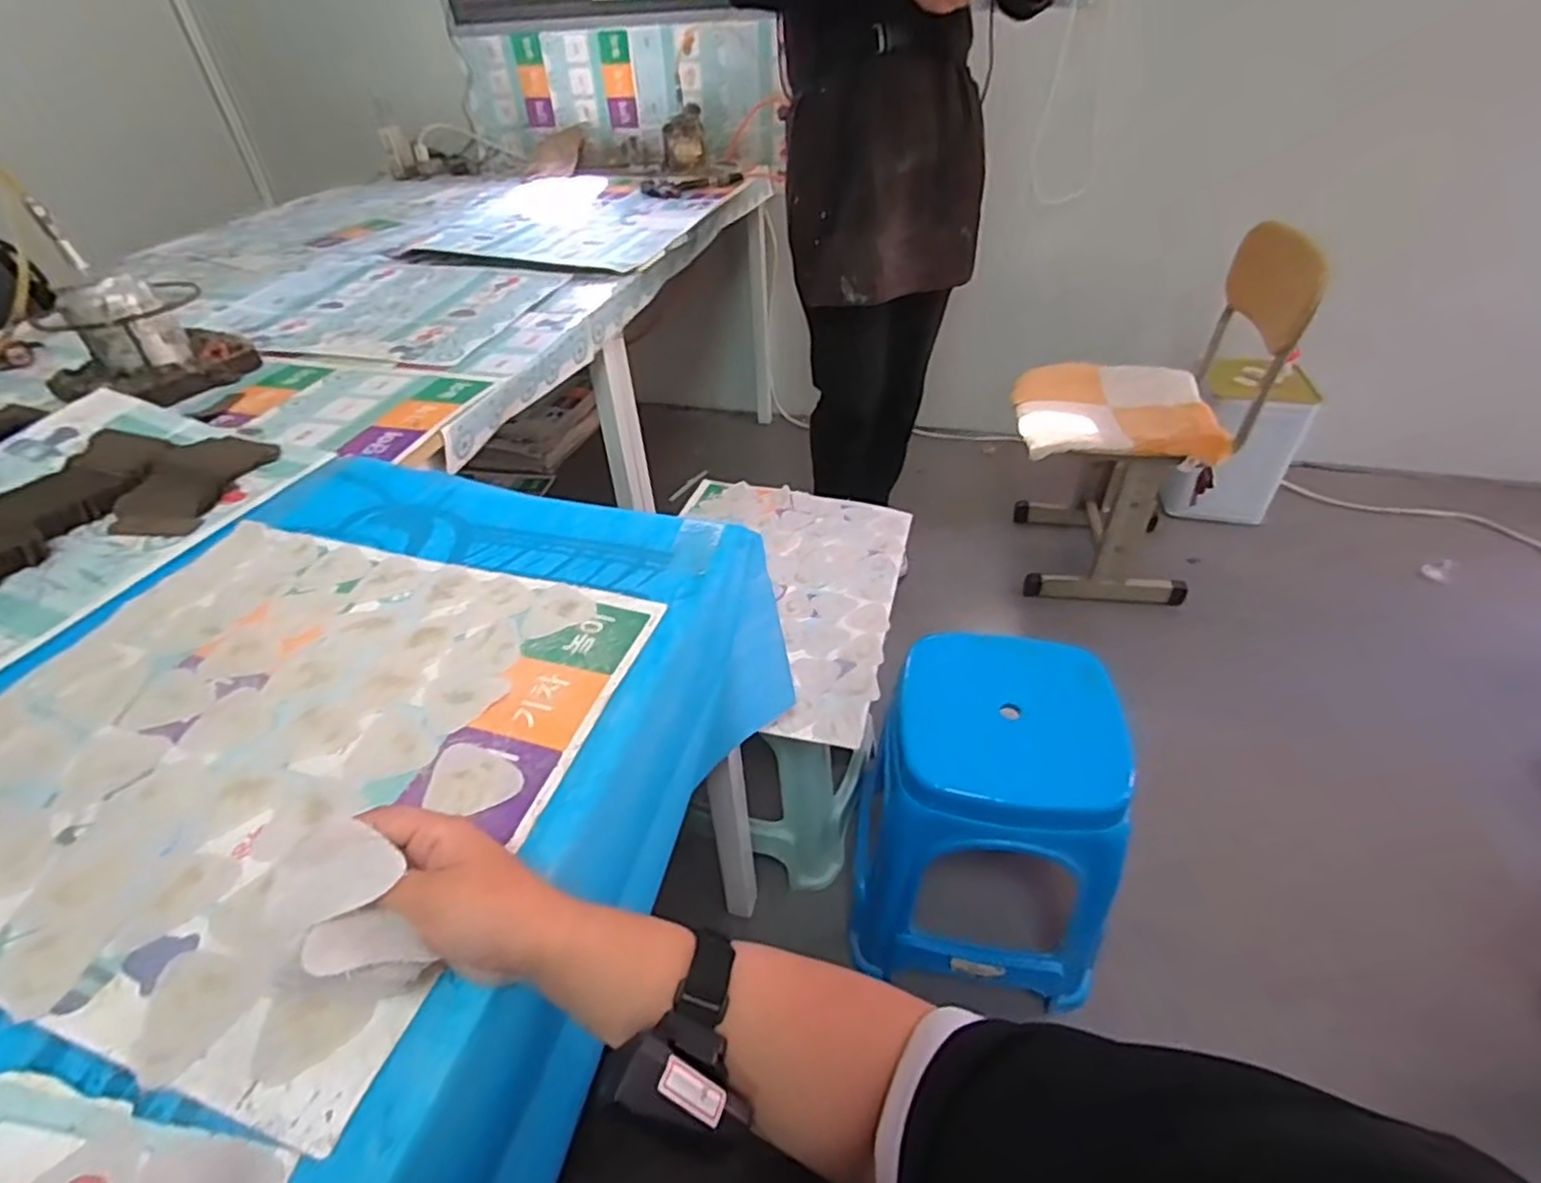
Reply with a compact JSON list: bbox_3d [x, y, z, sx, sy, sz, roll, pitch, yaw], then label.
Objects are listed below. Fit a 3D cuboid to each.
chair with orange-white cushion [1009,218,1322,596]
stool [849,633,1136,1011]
[{"bbox_3d":[0.757,-0.357,1.535,0.428,0.745,0.361,9,43,13],"label":"chair with orange-white cushion"},{"bbox_3d":[0.298,0.331,1.003,0.330,0.438,0.312,8,43,12],"label":"stool"}]

